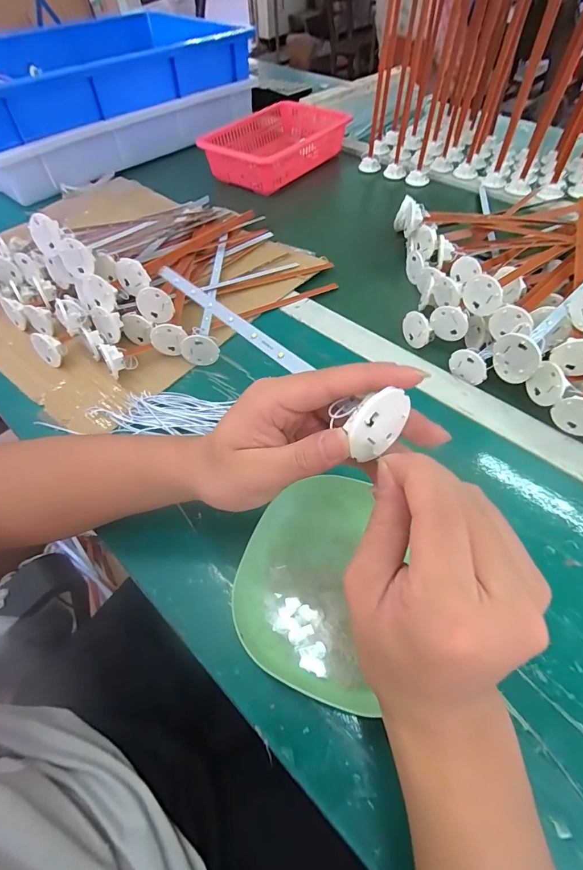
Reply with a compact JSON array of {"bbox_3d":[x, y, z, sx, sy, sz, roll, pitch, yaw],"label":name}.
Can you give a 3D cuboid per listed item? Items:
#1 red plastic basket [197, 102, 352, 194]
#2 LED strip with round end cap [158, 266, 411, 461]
[{"bbox_3d":[-0.023,-0.532,0.728,0.180,0.064,0.266,32,62,22],"label":"red plastic basket"},{"bbox_3d":[-0.031,-0.081,0.275,0.035,0.033,0.279,-29,48,-17],"label":"LED strip with round end cap"}]

